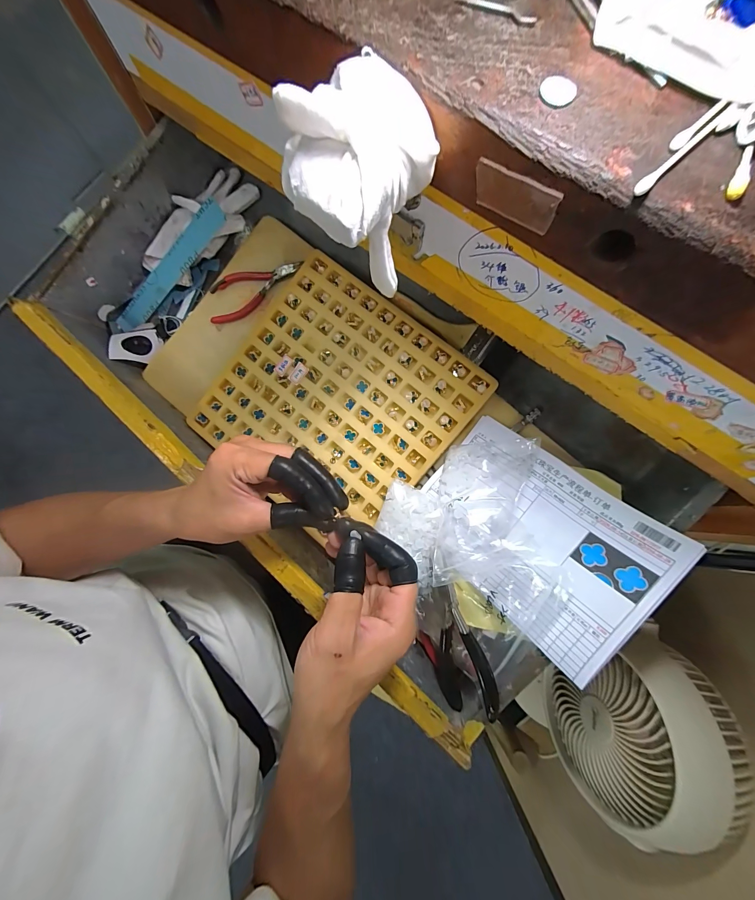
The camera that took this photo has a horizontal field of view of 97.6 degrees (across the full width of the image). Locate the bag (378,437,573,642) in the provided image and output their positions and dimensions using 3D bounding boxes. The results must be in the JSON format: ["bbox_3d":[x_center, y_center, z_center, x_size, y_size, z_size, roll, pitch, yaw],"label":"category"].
[{"bbox_3d":[0.093,0.085,0.326,0.159,0.039,0.183,-13,79,-2],"label":"bag"}]

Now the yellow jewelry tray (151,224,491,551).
[{"bbox_3d":[-0.088,-0.083,0.385,0.352,0.020,0.252,41,95,11],"label":"yellow jewelry tray"}]

